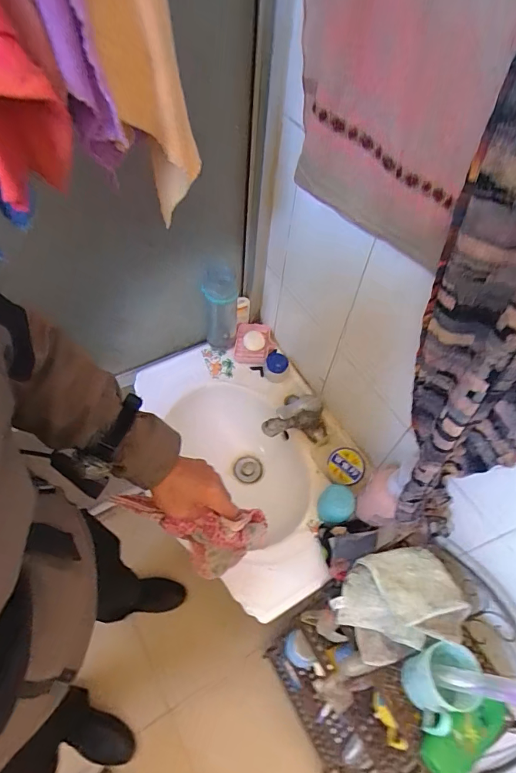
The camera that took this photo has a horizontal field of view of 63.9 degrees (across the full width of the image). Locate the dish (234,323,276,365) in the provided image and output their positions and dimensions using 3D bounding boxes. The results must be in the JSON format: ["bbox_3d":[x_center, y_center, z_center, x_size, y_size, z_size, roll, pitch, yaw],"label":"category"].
[{"bbox_3d":[-0.009,-0.100,0.995,0.090,0.034,0.105,6,56,-1],"label":"dish"}]

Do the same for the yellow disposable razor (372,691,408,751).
[{"bbox_3d":[0.244,0.627,0.775,0.031,0.039,0.103,-9,16,-11],"label":"yellow disposable razor"}]

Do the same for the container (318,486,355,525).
[{"bbox_3d":[0.145,0.221,0.764,0.064,0.049,0.066,2,56,-3],"label":"container"}]

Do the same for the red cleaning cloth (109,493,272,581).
[{"bbox_3d":[-0.099,0.199,0.563,0.212,0.130,0.077,8,56,1],"label":"red cleaning cloth"}]

